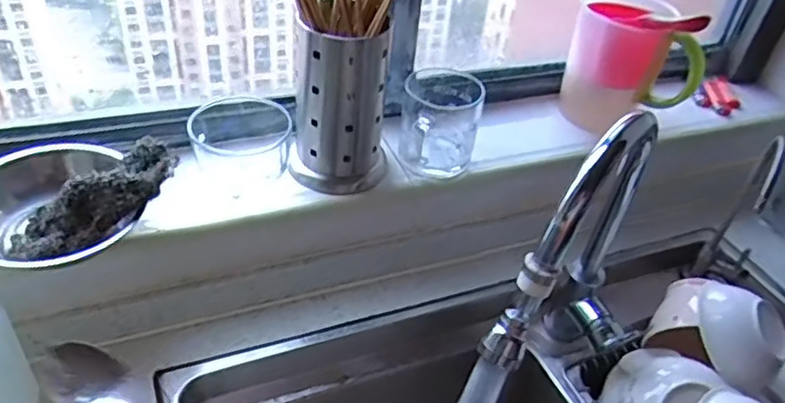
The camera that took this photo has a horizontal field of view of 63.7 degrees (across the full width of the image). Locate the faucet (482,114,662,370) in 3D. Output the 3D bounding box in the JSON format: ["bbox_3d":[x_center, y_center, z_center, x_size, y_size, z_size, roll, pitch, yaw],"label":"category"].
[{"bbox_3d":[0.181,0.087,0.617,0.089,0.324,0.227,26,42,22],"label":"faucet"}]

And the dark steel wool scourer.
[{"bbox_3d":[-0.281,-0.003,0.593,0.164,0.044,0.060,-33,47,-1],"label":"dark steel wool scourer"}]

